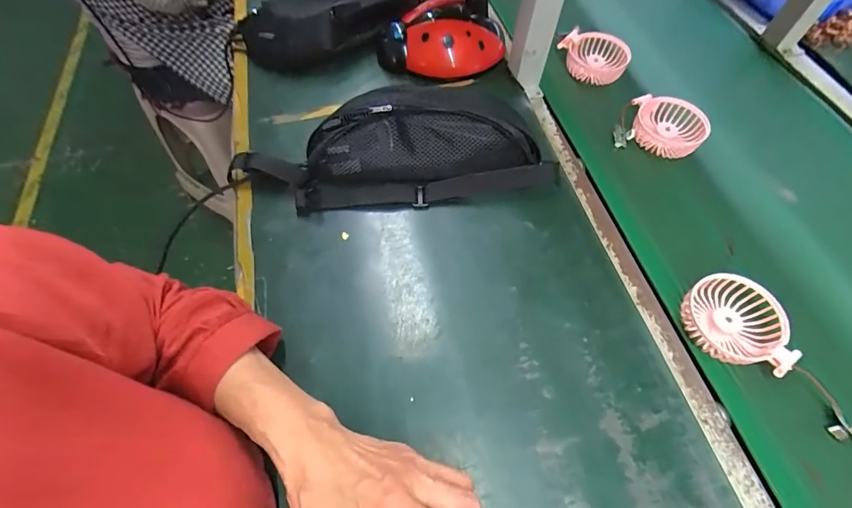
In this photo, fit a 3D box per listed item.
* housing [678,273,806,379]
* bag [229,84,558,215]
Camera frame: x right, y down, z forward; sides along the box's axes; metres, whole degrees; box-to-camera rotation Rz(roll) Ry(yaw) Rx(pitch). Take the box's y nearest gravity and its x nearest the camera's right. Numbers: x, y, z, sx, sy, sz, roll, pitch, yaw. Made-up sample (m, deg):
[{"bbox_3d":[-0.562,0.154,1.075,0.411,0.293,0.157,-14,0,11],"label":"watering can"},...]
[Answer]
[{"bbox_3d":[0.309,0.068,0.406,0.088,0.022,0.094,2,61,4],"label":"housing"},{"bbox_3d":[-0.048,-0.134,0.495,0.381,0.076,0.154,-7,61,-1],"label":"bag"}]

